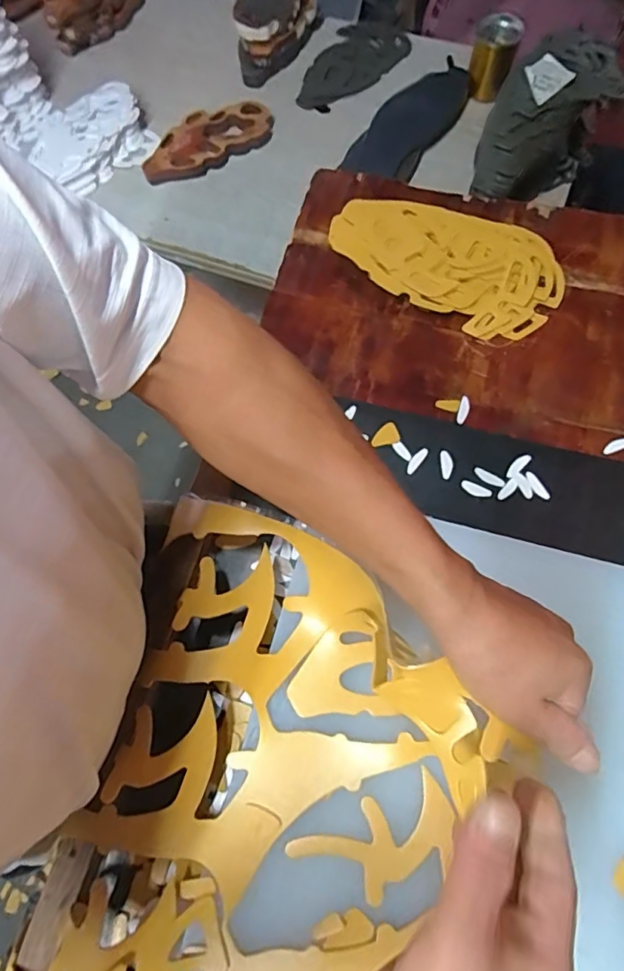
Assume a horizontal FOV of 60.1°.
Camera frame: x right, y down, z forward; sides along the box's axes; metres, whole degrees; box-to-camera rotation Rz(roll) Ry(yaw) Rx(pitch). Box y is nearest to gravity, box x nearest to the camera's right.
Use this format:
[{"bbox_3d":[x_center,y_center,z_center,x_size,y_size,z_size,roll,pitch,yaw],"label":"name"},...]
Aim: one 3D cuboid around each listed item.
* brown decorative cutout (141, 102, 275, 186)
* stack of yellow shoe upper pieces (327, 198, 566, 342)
[{"bbox_3d":[-0.178,-0.569,0.894,0.233,0.027,0.099,-33,71,-11],"label":"brown decorative cutout"},{"bbox_3d":[0.152,-0.262,0.625,0.262,0.037,0.136,28,72,12],"label":"stack of yellow shoe upper pieces"}]

